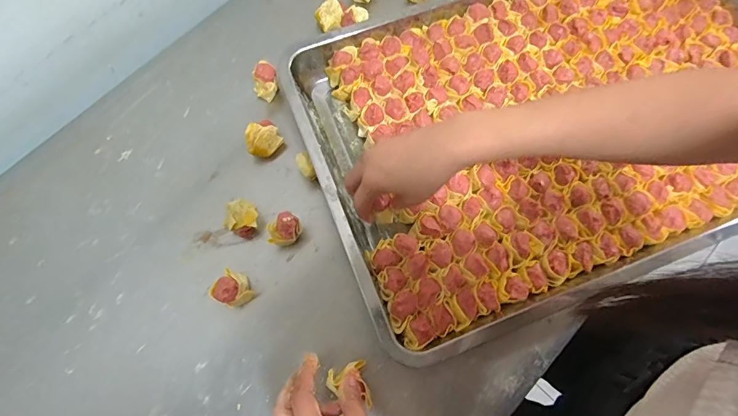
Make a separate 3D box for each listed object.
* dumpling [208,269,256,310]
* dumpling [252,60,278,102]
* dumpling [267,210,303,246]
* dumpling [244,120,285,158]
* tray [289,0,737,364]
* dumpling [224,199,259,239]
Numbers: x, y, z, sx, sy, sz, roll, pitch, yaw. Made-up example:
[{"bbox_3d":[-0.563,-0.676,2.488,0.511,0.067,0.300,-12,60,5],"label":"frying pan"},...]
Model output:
[{"bbox_3d":[-0.146,0.087,0.444,0.035,0.043,0.034,0,73,-1],"label":"dumpling"},{"bbox_3d":[-0.130,-0.158,0.517,0.029,0.037,0.041,-17,74,-6],"label":"dumpling"},{"bbox_3d":[-0.093,0.027,0.463,0.034,0.043,0.038,40,76,10],"label":"dumpling"},{"bbox_3d":[-0.127,-0.082,0.497,0.034,0.037,0.042,39,76,10],"label":"dumpling"},{"bbox_3d":[0.219,-0.111,0.497,0.577,0.054,0.392,-22,75,-8],"label":"tray"},{"bbox_3d":[-0.142,0.013,0.465,0.035,0.035,0.036,0,73,-1],"label":"dumpling"}]

